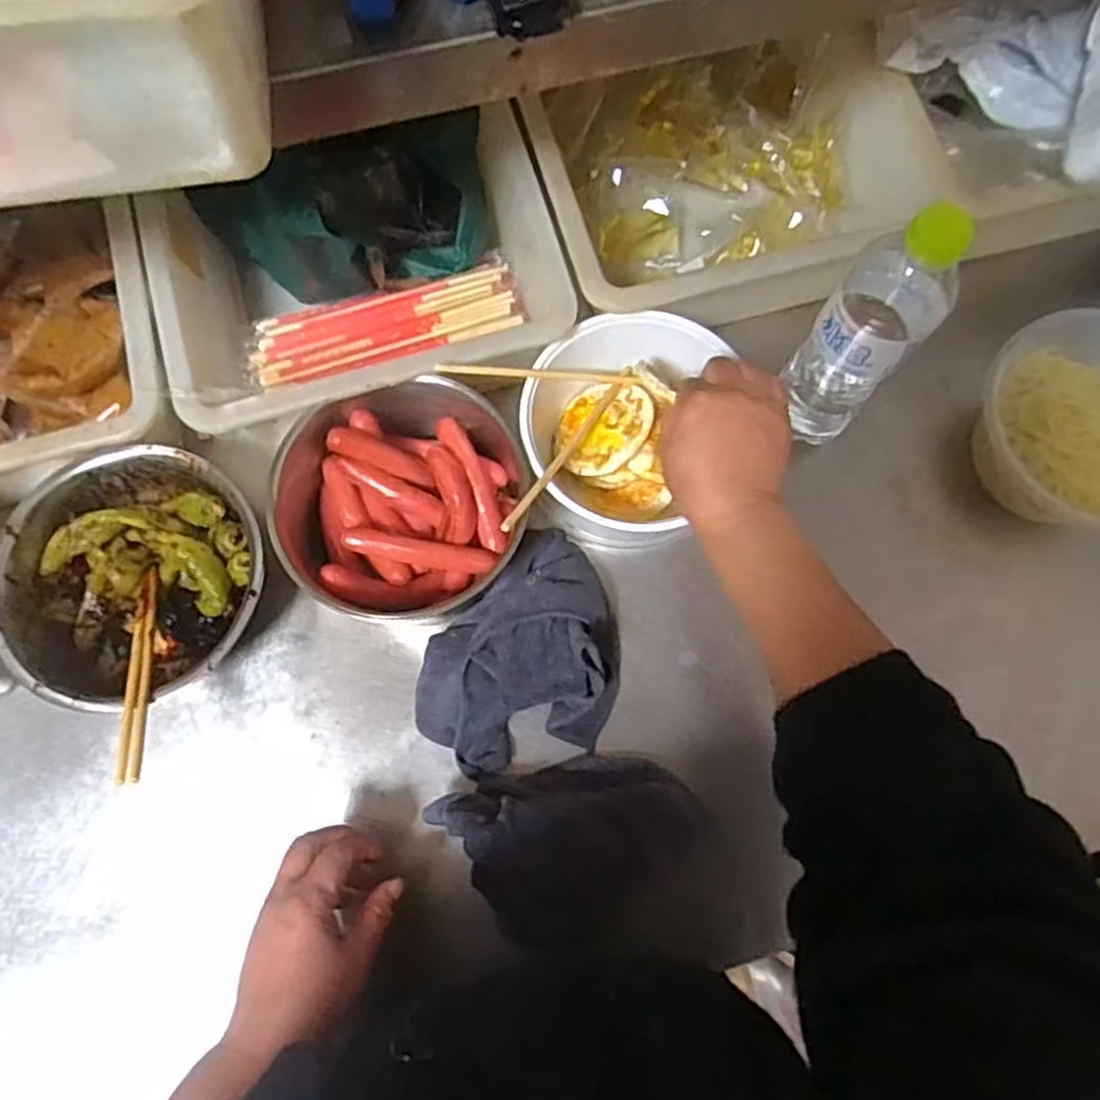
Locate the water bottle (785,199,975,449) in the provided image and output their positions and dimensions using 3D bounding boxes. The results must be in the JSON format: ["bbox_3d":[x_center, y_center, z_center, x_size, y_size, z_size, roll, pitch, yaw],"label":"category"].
[{"bbox_3d":[0.213,-0.145,0.520,0.067,0.222,0.069,33,77,8],"label":"water bottle"}]

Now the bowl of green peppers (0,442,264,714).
[{"bbox_3d":[-0.295,0.019,0.554,0.176,0.064,0.175,0,75,0],"label":"bowl of green peppers"}]

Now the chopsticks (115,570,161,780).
[{"bbox_3d":[-0.278,0.076,0.519,0.016,0.015,0.174,-16,48,-5],"label":"chopsticks"}]

